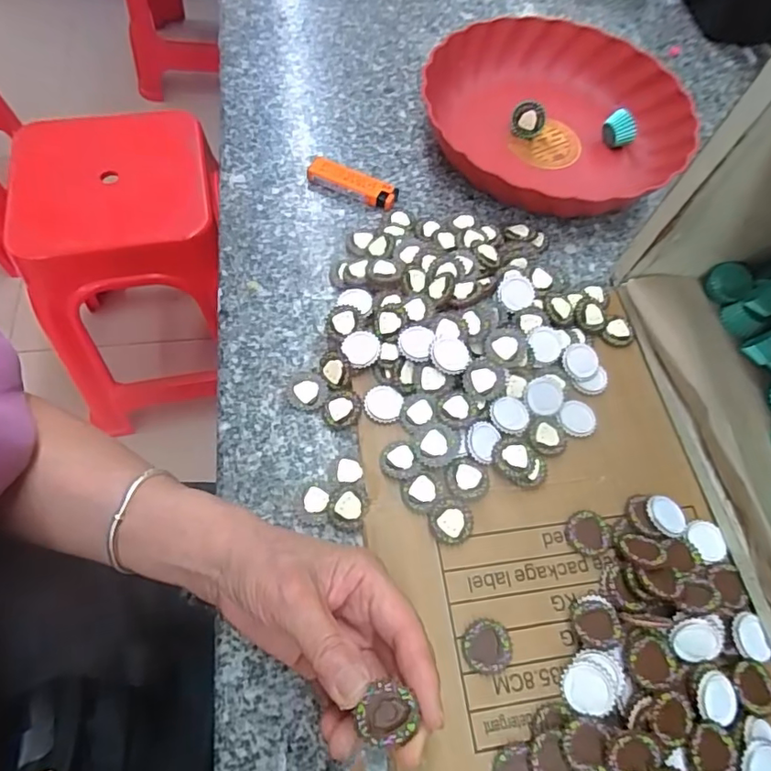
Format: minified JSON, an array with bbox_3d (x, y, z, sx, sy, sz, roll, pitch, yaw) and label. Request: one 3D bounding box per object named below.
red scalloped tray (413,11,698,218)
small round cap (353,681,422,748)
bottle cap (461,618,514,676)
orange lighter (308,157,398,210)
[{"bbox_3d":[0.154,-0.250,0.511,0.240,0.045,0.234,-37,70,-20],"label":"red scalloped tray"},{"bbox_3d":[0.001,0.142,0.235,0.024,0.010,0.021,-29,67,-16],"label":"small round cap"},{"bbox_3d":[0.058,0.151,0.316,0.028,0.005,0.028,1,62,-2],"label":"bottle cap"},{"bbox_3d":[-0.029,-0.178,0.482,0.081,0.016,0.023,23,64,9],"label":"orange lighter"}]

